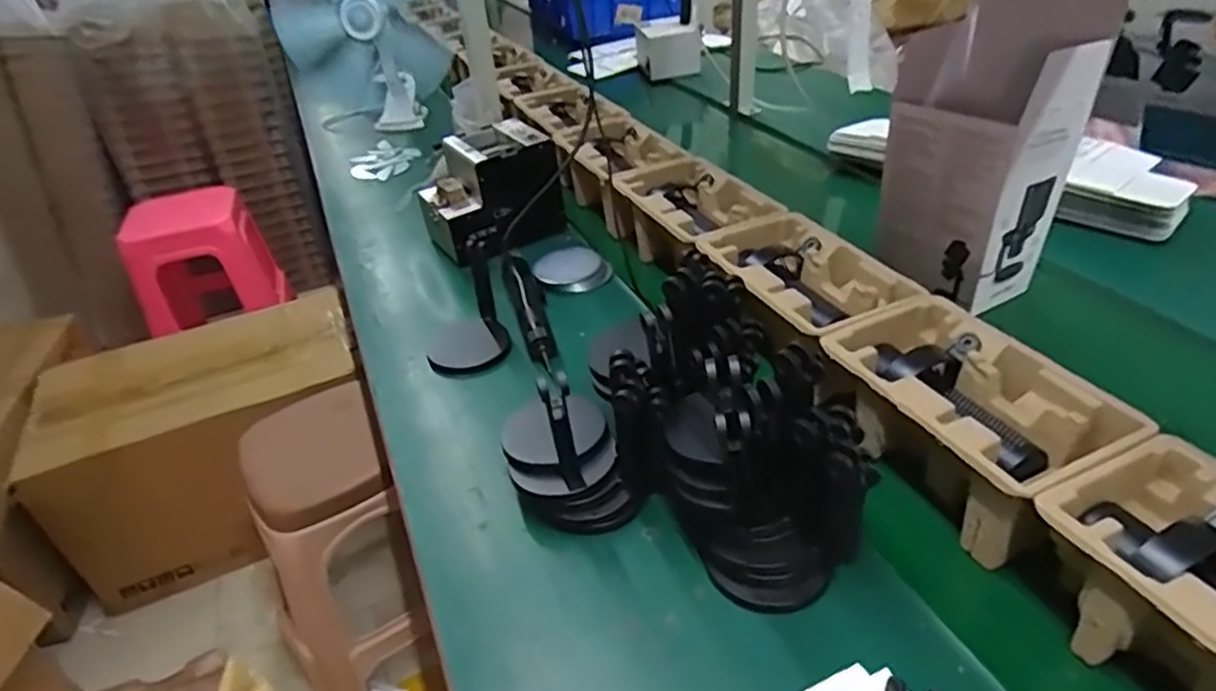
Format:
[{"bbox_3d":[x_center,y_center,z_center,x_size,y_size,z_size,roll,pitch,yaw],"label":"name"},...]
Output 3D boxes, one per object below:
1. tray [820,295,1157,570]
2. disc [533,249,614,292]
[{"bbox_3d":[0.309,0.068,0.635,0.148,0.114,0.244,-20,37,-21],"label":"tray"},{"bbox_3d":[-0.050,-0.109,0.990,0.105,0.029,0.105,-6,34,-2],"label":"disc"}]

